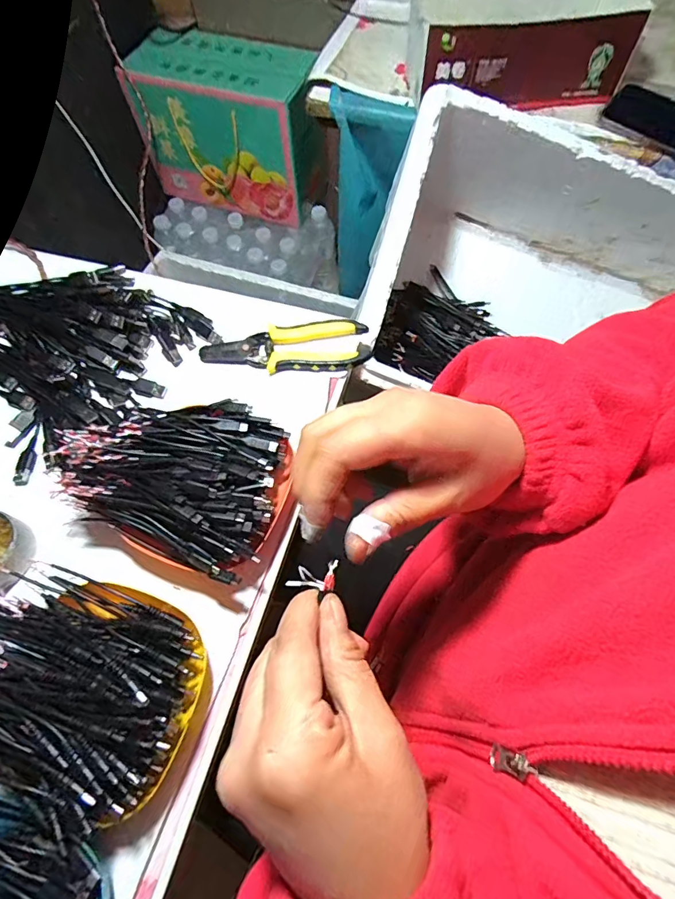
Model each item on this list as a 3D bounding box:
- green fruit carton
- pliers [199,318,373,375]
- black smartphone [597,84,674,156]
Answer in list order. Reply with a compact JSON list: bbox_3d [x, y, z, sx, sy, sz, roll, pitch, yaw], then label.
[{"bbox_3d":[-0.198,-0.620,0.896,0.330,0.239,0.155,18,67,9],"label":"green fruit carton"},{"bbox_3d":[-0.053,-0.105,0.467,0.169,0.015,0.056,0,66,1],"label":"pliers"},{"bbox_3d":[0.413,-0.395,0.562,0.166,0.014,0.086,35,83,9],"label":"black smartphone"}]

